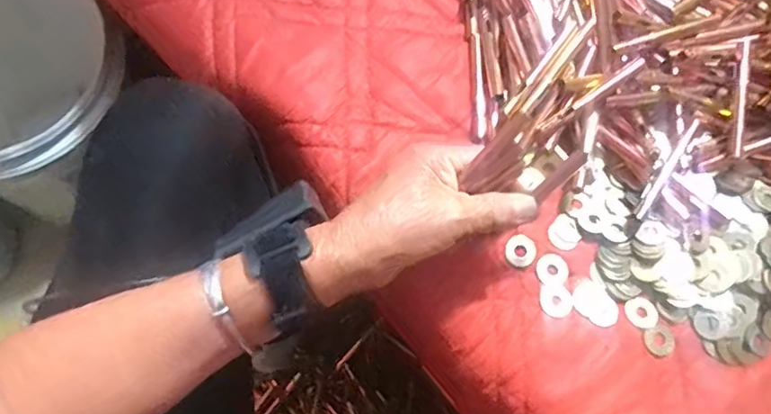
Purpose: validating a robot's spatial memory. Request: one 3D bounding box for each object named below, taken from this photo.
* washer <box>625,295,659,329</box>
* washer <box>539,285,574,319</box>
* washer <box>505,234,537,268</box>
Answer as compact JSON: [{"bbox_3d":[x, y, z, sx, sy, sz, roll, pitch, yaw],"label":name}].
[{"bbox_3d":[0.176,0.072,0.387,0.022,0.004,0.022,-25,74,-11],"label":"washer"},{"bbox_3d":[0.117,0.064,0.384,0.023,0.004,0.021,0,71,-3],"label":"washer"},{"bbox_3d":[0.095,0.031,0.395,0.022,0.004,0.021,1,71,-3],"label":"washer"}]

